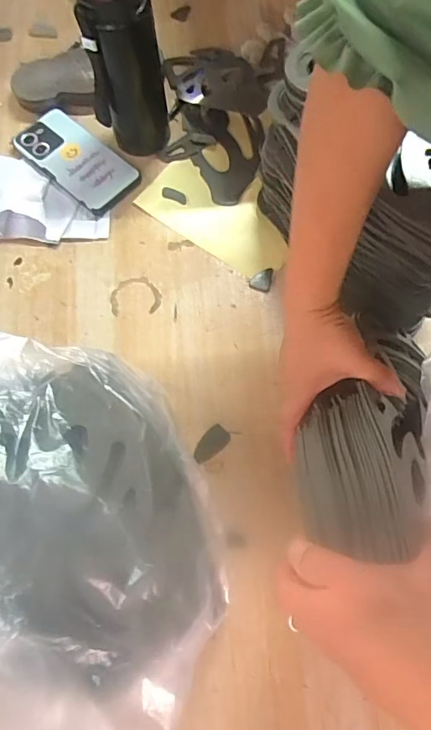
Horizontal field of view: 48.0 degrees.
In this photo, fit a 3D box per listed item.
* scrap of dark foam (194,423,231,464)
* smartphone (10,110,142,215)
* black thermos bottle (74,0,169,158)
[{"bbox_3d":[-0.005,0.083,0.504,0.024,0.004,0.043,42,77,13],"label":"scrap of dark foam"},{"bbox_3d":[-0.180,-0.266,0.622,0.178,0.013,0.083,43,78,14],"label":"smartphone"},{"bbox_3d":[-0.102,-0.335,0.537,0.079,0.227,0.058,-6,72,-1],"label":"black thermos bottle"}]

